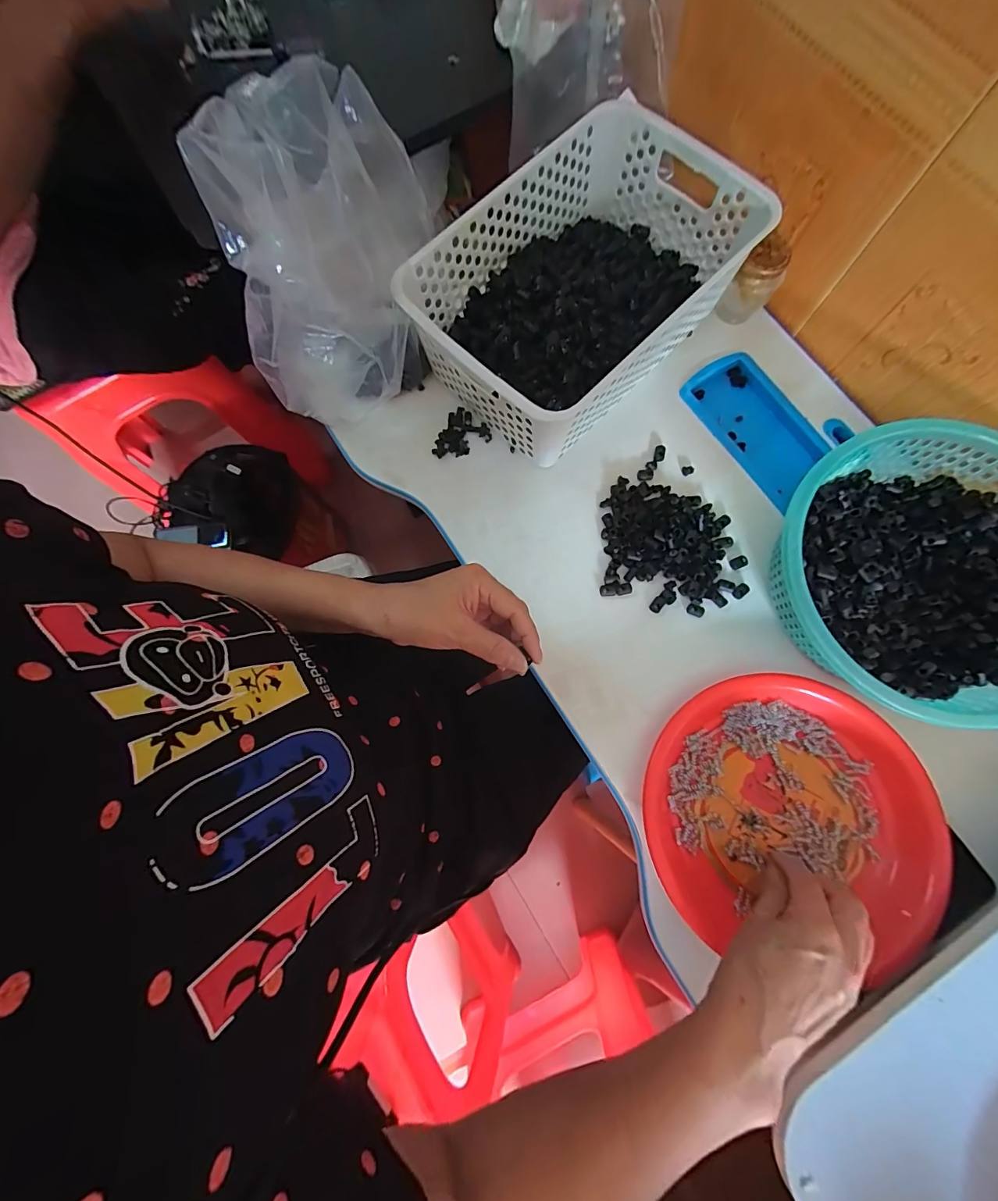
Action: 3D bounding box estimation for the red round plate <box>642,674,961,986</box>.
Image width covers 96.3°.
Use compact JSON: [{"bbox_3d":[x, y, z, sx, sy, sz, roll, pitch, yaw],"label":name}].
[{"bbox_3d":[0.250,0.171,0.375,0.231,0.029,0.210,0,77,1],"label":"red round plate"}]

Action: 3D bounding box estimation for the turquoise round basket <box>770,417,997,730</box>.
[{"bbox_3d":[0.352,-0.022,0.377,0.232,0.077,0.225,0,77,1],"label":"turquoise round basket"}]

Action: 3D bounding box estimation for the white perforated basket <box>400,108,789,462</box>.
[{"bbox_3d":[0.078,-0.297,0.433,0.199,0.106,0.308,42,81,9],"label":"white perforated basket"}]

